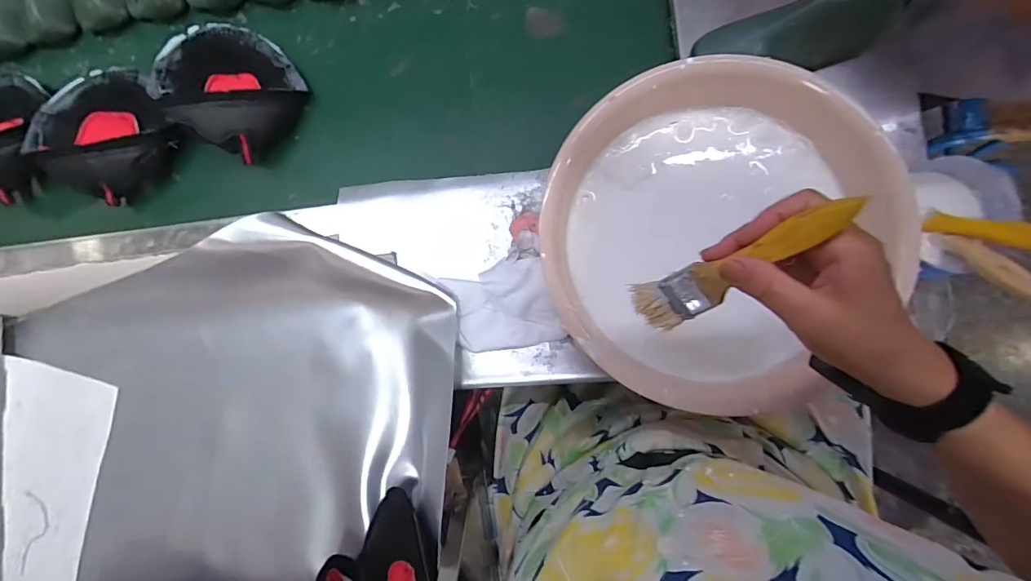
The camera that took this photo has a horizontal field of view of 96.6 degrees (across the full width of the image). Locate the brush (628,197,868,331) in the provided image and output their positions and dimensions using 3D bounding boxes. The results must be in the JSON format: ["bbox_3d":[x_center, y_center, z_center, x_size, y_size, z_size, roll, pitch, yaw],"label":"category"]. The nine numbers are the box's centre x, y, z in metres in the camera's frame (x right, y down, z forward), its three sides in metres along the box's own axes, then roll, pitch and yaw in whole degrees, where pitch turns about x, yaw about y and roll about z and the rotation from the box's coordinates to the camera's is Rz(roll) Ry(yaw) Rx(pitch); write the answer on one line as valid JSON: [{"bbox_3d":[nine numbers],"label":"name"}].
[{"bbox_3d":[0.141,-0.014,0.298,0.016,0.151,0.037,-20,79,-40],"label":"brush"}]

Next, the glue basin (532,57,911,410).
[{"bbox_3d":[0.181,-0.042,0.445,0.289,0.124,0.298,0,87,4],"label":"glue basin"}]

